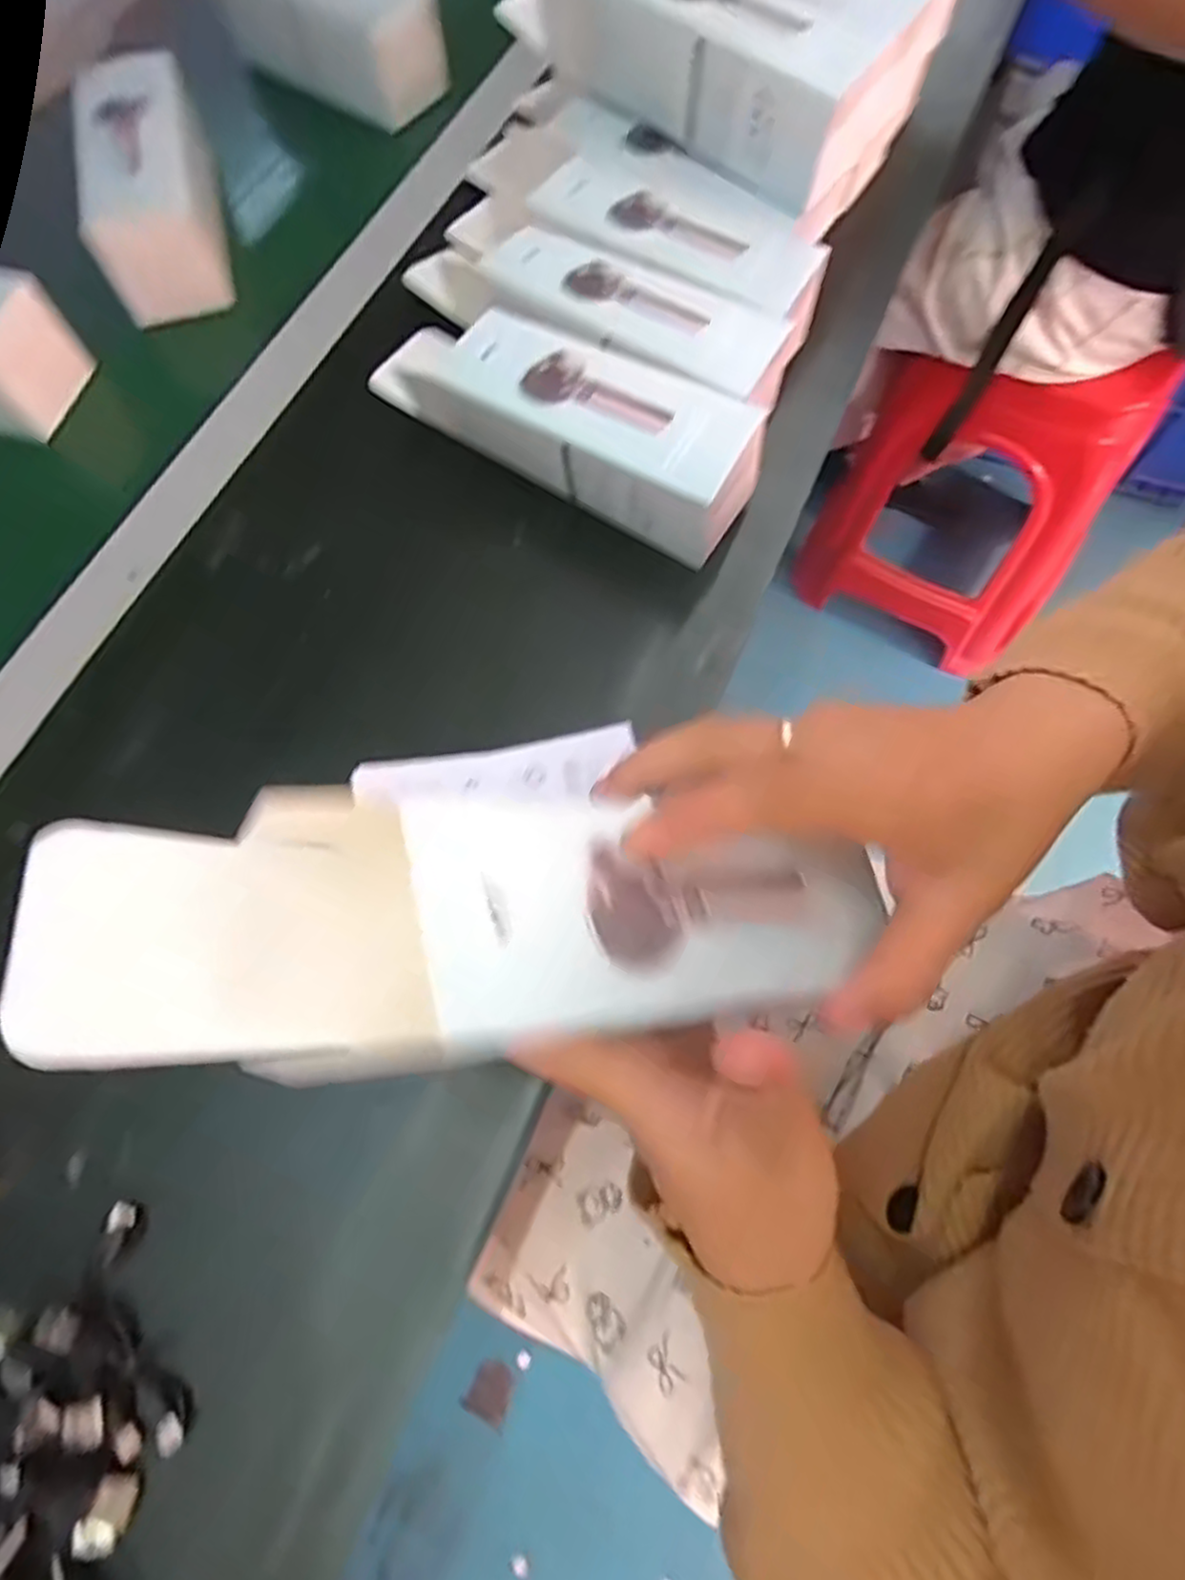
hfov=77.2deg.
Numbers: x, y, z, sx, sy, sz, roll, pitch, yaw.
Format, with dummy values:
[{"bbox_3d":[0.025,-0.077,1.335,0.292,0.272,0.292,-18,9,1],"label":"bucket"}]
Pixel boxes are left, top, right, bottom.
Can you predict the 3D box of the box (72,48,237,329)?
[{"bbox_3d":[-0.280,-0.384,0.471,0.066,0.054,0.161,-15,70,-4],"label":"box"}]

